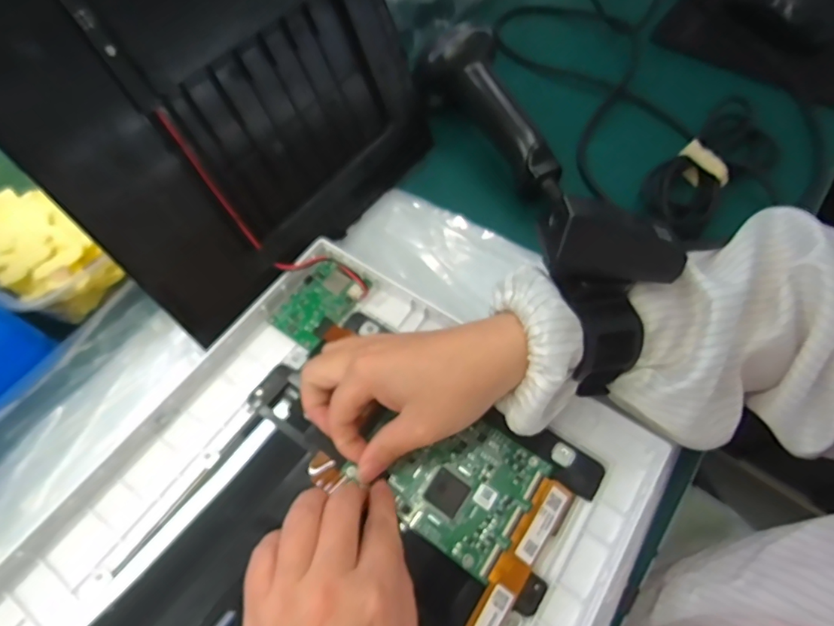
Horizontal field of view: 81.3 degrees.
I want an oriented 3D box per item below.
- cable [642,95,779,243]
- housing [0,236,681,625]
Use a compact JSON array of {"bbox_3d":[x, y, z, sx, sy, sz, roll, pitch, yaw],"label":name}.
[{"bbox_3d":[0.237,-0.116,0.390,0.061,0.021,0.154,40,69,21],"label":"cable"},{"bbox_3d":[-0.043,0.127,0.251,0.267,0.025,0.302,31,66,17],"label":"housing"}]

